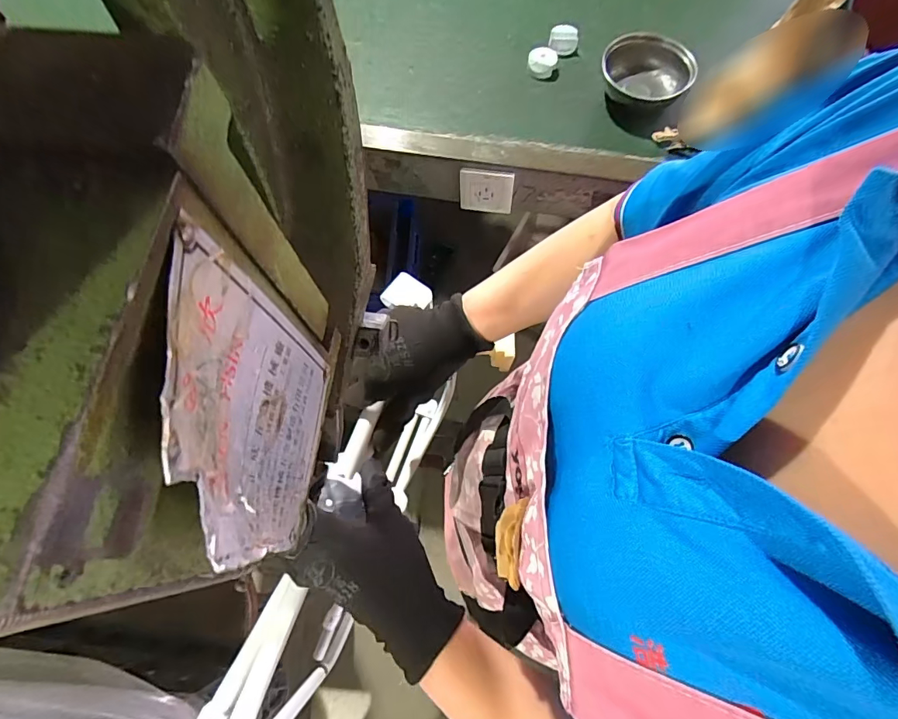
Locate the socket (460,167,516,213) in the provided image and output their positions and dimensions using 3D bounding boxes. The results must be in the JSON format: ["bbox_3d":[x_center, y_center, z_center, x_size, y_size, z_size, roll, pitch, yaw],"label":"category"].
[{"bbox_3d":[0.062,-0.276,0.743,0.088,0.090,0.012,8,71,4],"label":"socket"}]

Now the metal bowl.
[{"bbox_3d":[0.313,-0.454,0.720,0.136,0.060,0.136,0,70,1],"label":"metal bowl"}]

